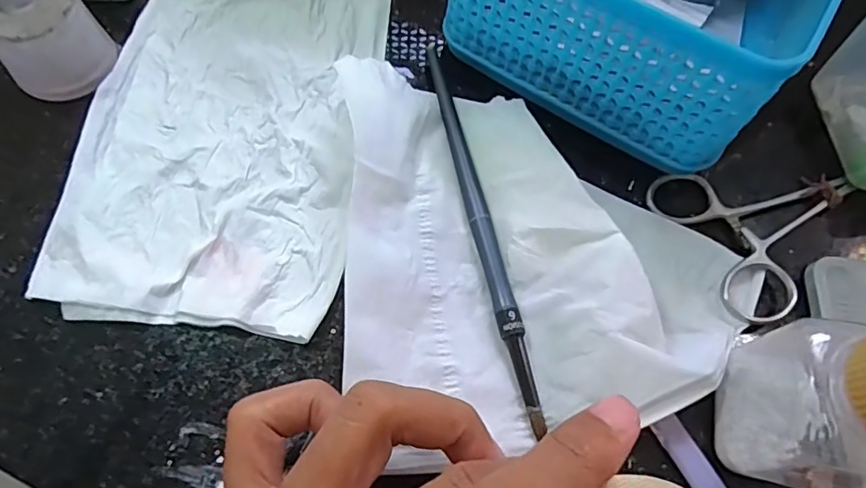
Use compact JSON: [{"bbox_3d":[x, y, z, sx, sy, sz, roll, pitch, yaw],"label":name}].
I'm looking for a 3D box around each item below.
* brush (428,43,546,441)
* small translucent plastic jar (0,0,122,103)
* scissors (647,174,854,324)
[{"bbox_3d":[0.018,-0.012,0.207,0.009,0.004,0.159,-10,67,-7],"label":"brush"},{"bbox_3d":[-0.152,-0.084,0.213,0.038,0.041,0.039,1,66,-2],"label":"small translucent plastic jar"},{"bbox_3d":[0.129,0.000,0.211,0.082,0.004,0.061,2,66,-2],"label":"scissors"}]

